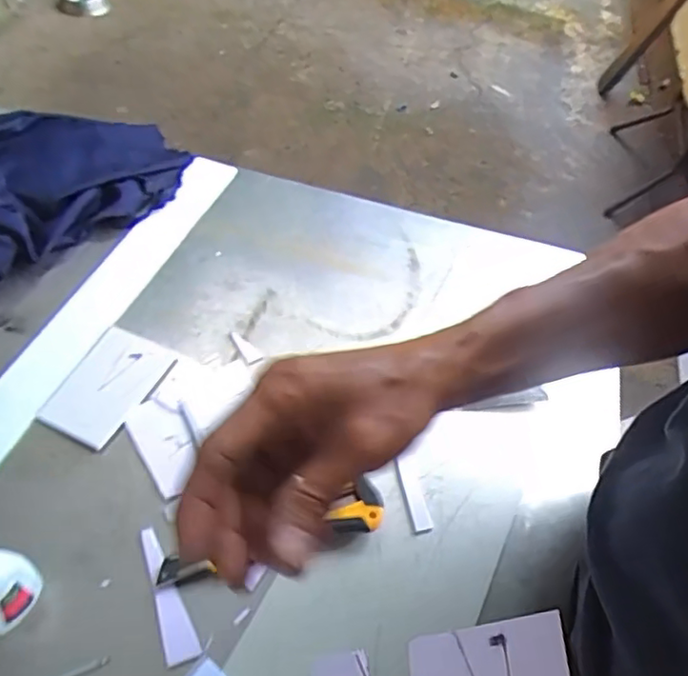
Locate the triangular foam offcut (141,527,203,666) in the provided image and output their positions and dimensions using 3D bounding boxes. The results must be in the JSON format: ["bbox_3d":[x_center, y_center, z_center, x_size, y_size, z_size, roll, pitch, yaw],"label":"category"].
[{"bbox_3d":[-0.126,0.177,0.425,0.021,0.006,0.095,-21,57,-20],"label":"triangular foam offcut"}]

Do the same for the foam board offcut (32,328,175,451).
[{"bbox_3d":[-0.203,0.040,0.522,0.069,0.005,0.102,22,54,11],"label":"foam board offcut"}]

